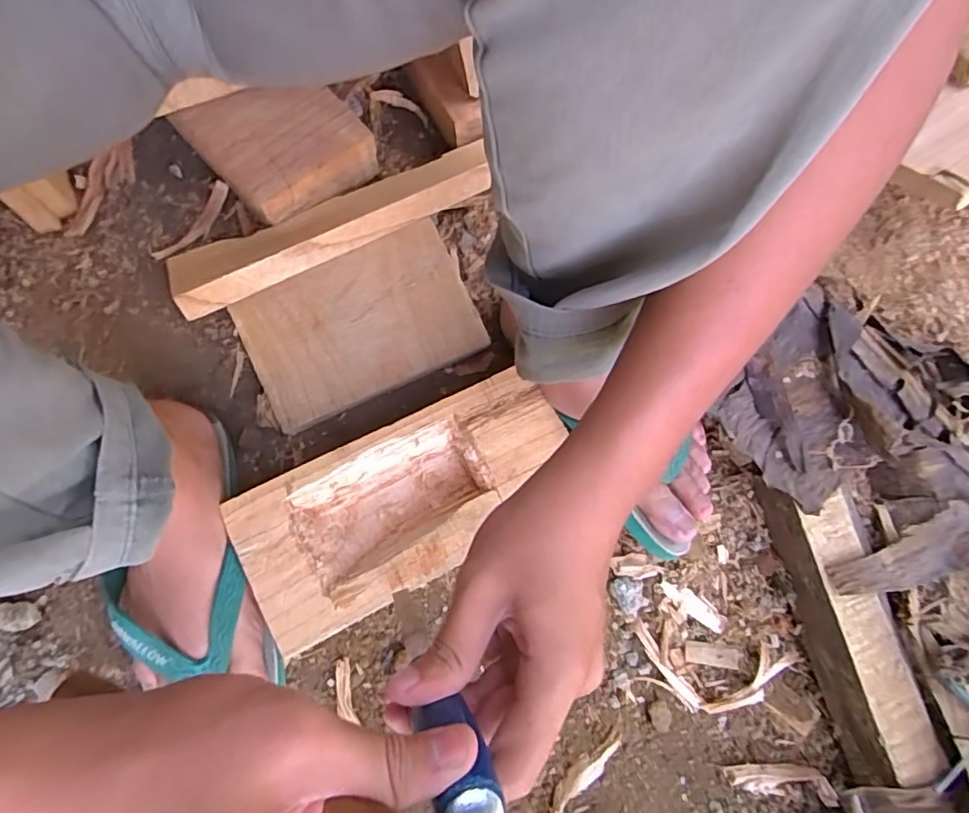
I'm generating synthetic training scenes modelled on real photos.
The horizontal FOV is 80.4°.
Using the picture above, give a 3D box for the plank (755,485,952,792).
[{"bbox_3d":[0.291,0.182,0.455,0.050,0.062,0.243,-20,90,-5],"label":"plank"}]

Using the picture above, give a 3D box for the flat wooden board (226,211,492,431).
[{"bbox_3d":[-0.106,-0.072,0.493,0.188,0.028,0.123,-27,75,-7],"label":"flat wooden board"}]

